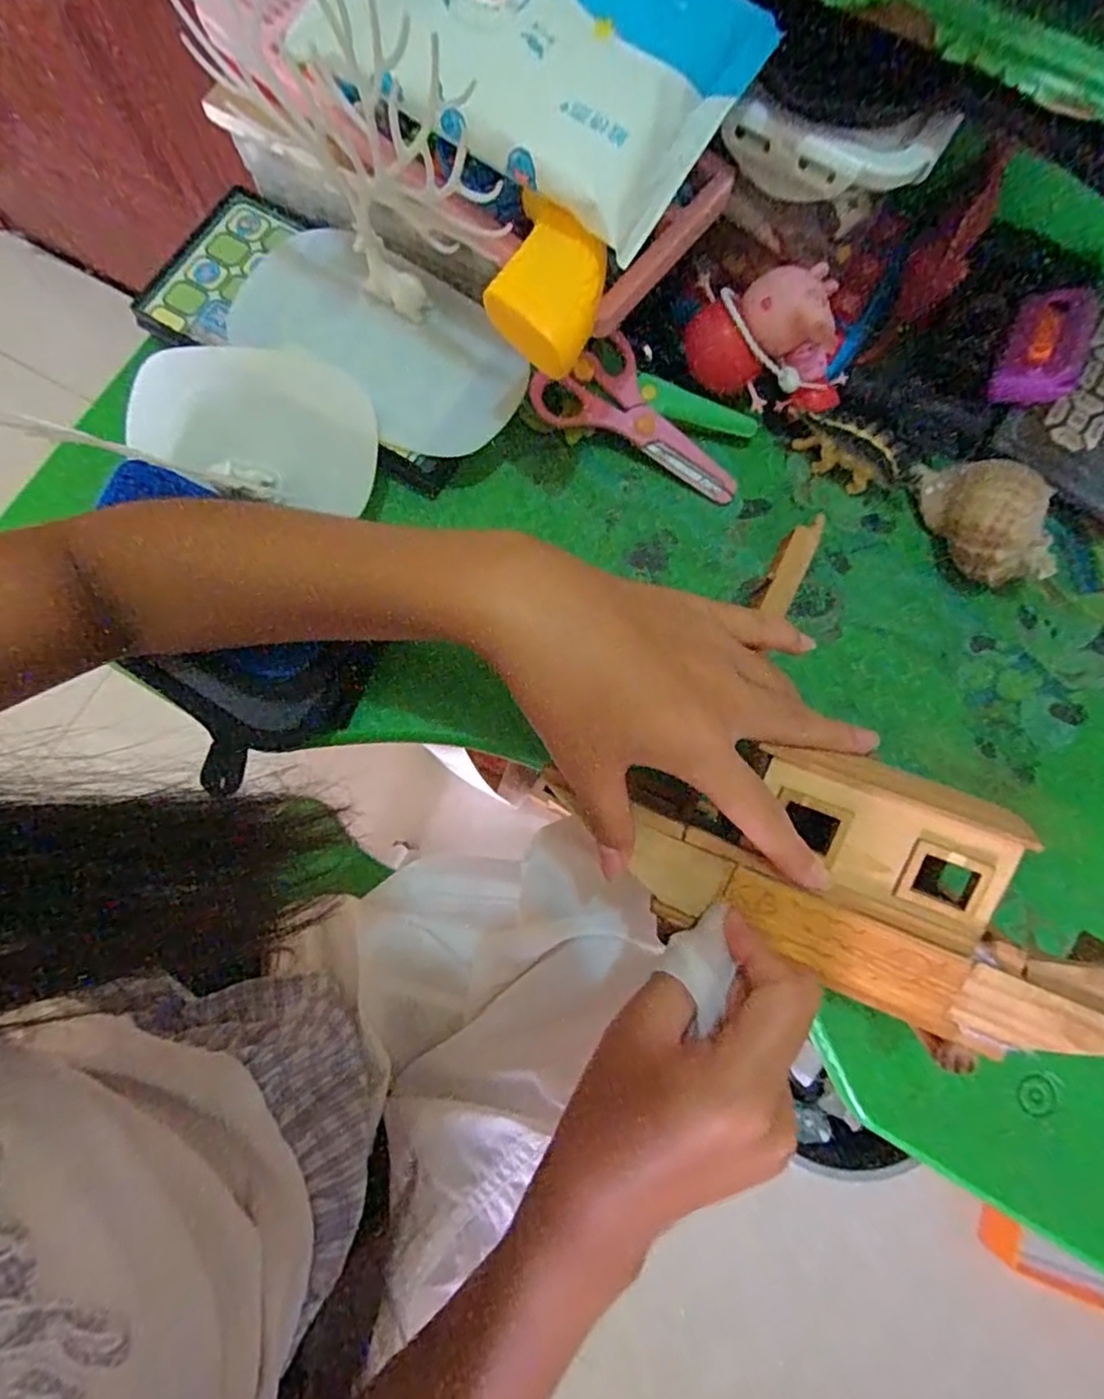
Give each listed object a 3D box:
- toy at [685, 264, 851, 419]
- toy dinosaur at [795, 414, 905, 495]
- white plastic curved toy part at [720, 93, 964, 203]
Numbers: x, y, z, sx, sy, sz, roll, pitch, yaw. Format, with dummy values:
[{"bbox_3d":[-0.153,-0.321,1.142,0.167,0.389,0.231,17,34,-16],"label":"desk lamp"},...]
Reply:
[{"bbox_3d":[0.113,-0.188,0.343,0.076,0.078,0.043,-3,47,24],"label":"toy"},{"bbox_3d":[0.162,-0.133,0.344,0.057,0.031,0.018,34,81,6],"label":"toy dinosaur"},{"bbox_3d":[0.121,-0.234,0.275,0.093,0.024,0.027,7,79,1],"label":"white plastic curved toy part"}]

